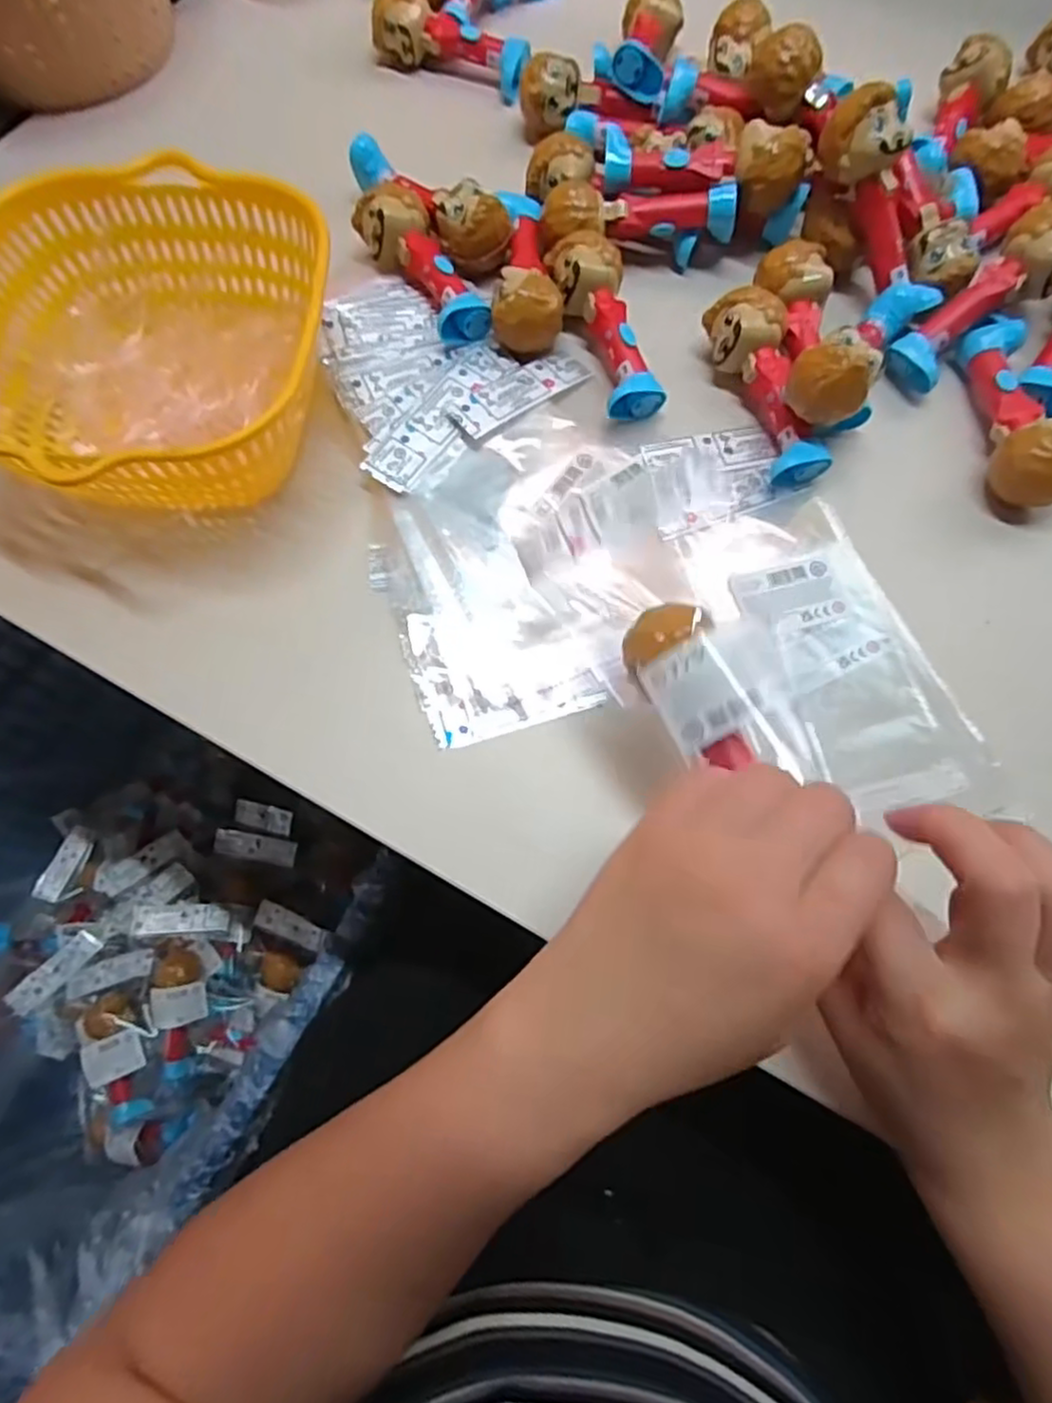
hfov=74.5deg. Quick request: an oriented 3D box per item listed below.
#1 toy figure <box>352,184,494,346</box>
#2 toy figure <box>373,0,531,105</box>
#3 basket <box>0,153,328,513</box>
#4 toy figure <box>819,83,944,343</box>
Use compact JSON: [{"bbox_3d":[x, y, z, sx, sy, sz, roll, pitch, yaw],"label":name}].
[{"bbox_3d":[-0.063,-0.273,0.431,0.040,0.030,0.115,-32,73,-11],"label":"toy figure"},{"bbox_3d":[-0.054,-0.497,0.521,0.125,0.037,0.045,27,72,10],"label":"toy figure"},{"bbox_3d":[-0.204,-0.190,0.381,0.193,0.070,0.208,3,70,1],"label":"basket"},{"bbox_3d":[0.209,-0.287,0.411,0.048,0.034,0.125,-26,107,-9],"label":"toy figure"}]

